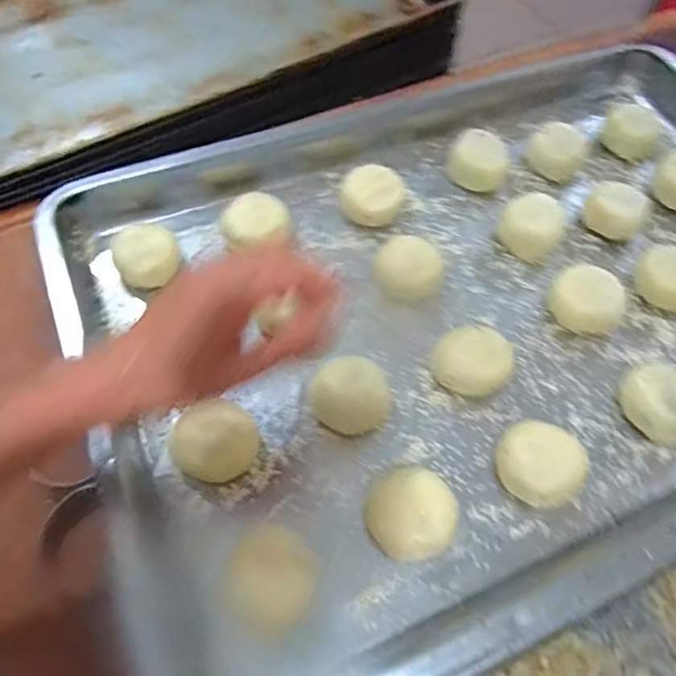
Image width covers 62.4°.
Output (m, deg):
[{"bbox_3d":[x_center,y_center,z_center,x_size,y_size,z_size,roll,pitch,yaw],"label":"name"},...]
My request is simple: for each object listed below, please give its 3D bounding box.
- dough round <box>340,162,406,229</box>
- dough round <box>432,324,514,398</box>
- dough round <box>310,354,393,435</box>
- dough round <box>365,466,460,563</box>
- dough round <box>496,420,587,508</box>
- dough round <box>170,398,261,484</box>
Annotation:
[{"bbox_3d":[0.029,-0.120,0.459,0.052,0.029,0.046,2,60,-1],"label":"dough round"},{"bbox_3d":[0.093,0.017,0.386,0.048,0.028,0.043,39,66,18],"label":"dough round"},{"bbox_3d":[0.009,0.036,0.364,0.052,0.031,0.046,-1,60,-2],"label":"dough round"},{"bbox_3d":[0.044,0.106,0.336,0.051,0.015,0.051,1,60,-2],"label":"dough round"},{"bbox_3d":[0.128,0.080,0.354,0.052,0.025,0.052,1,60,-2],"label":"dough round"},{"bbox_3d":[-0.076,0.064,0.347,0.051,0.037,0.047,-37,68,-20],"label":"dough round"}]

